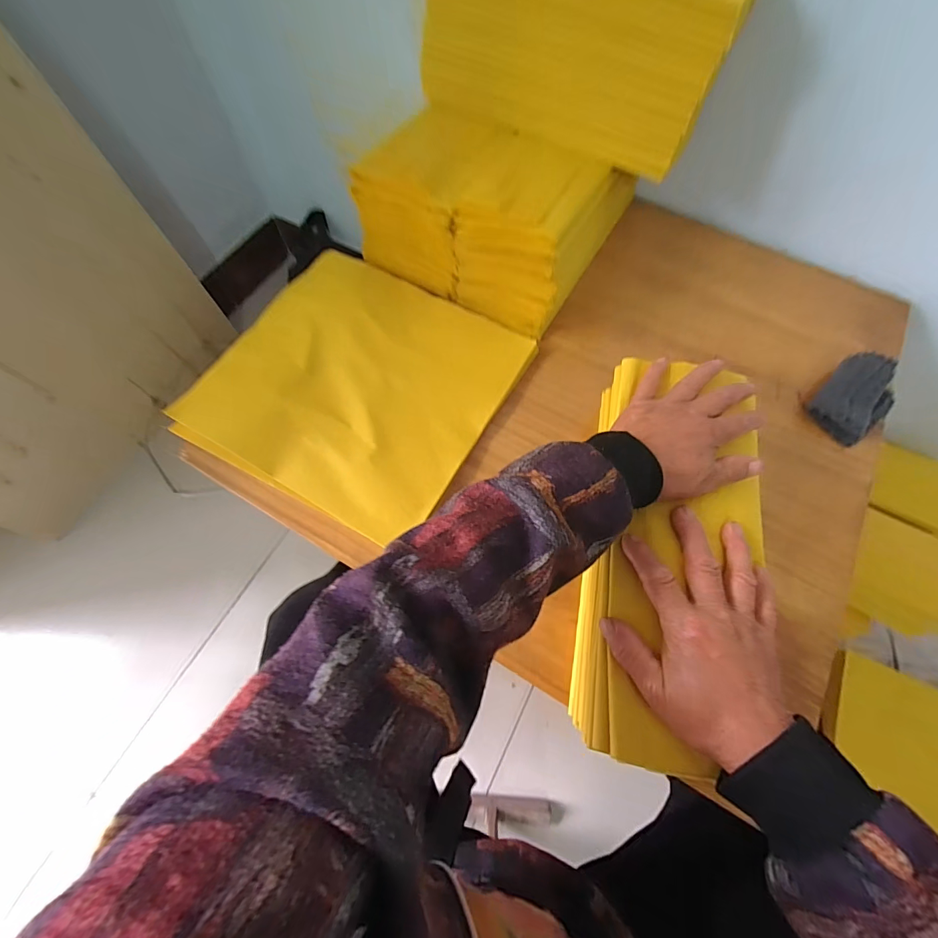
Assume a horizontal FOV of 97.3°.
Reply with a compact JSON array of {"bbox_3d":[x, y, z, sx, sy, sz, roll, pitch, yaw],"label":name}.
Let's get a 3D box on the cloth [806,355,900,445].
[{"bbox_3d":[0.444,-0.084,0.472,0.105,0.038,0.073,-35,73,-14],"label":"cloth"}]

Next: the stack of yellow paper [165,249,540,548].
[{"bbox_3d":[-0.128,-0.106,0.483,0.316,0.021,0.300,27,70,10],"label":"stack of yellow paper"}]

